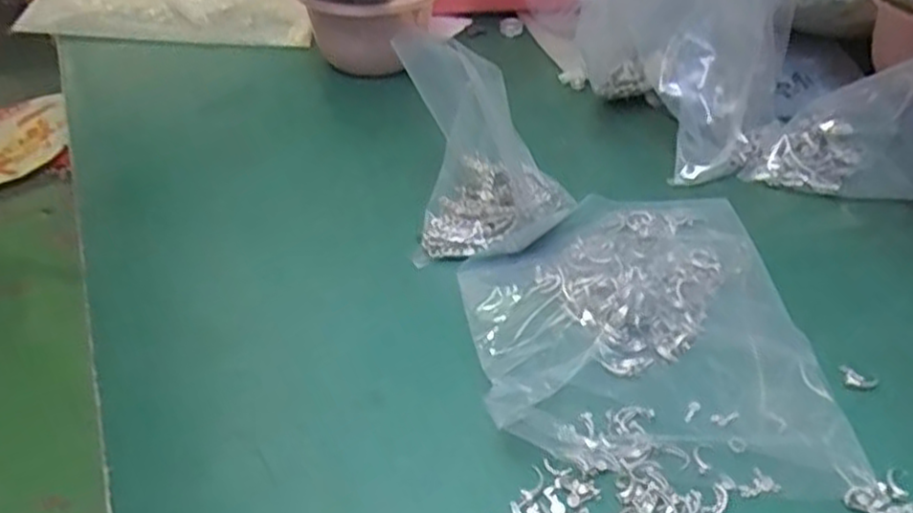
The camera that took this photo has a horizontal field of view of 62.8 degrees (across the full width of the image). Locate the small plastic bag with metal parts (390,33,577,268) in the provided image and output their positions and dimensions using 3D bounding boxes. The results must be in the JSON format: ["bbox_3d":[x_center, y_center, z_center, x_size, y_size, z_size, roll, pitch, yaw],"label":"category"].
[{"bbox_3d":[0.023,-0.079,0.536,0.125,0.149,0.090,0,41,0],"label":"small plastic bag with metal parts"}]

